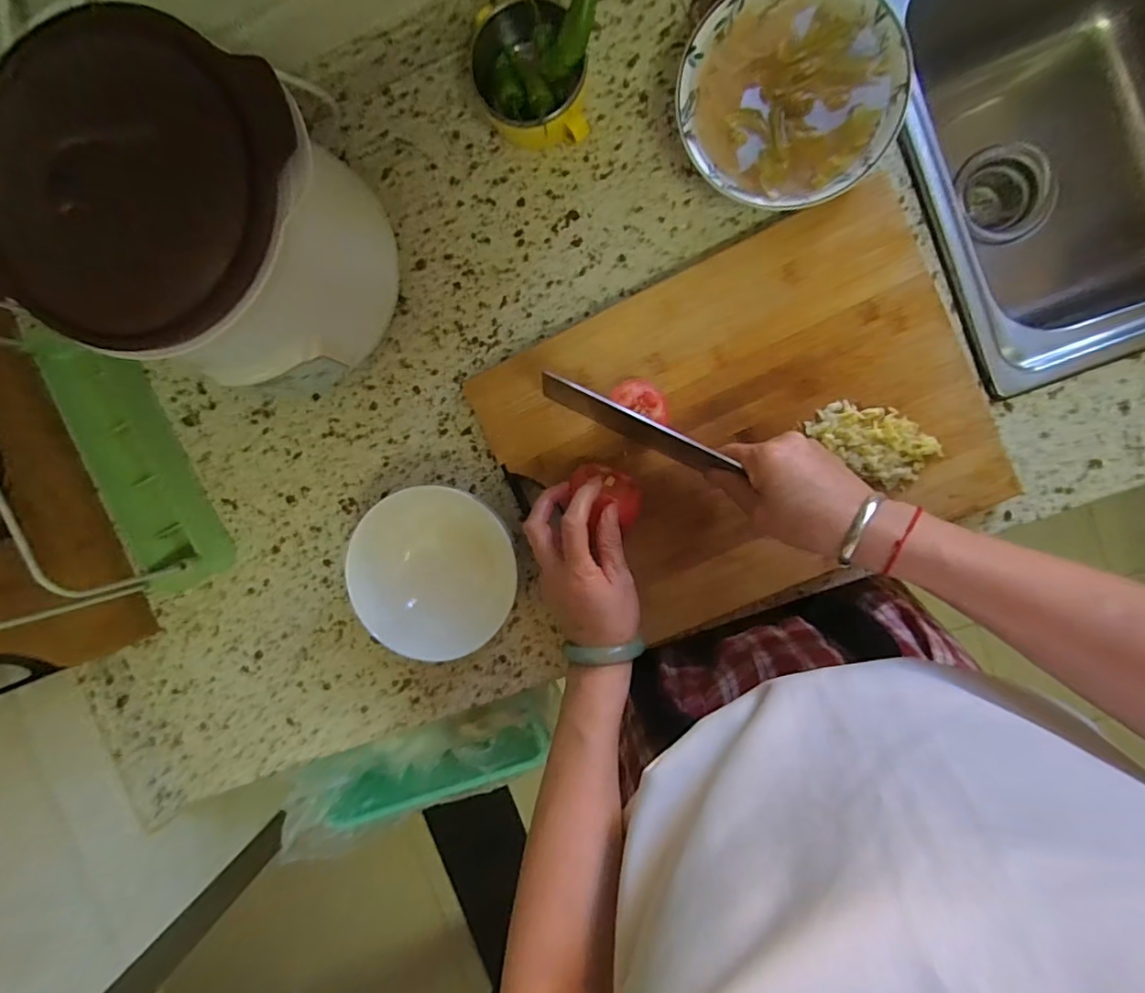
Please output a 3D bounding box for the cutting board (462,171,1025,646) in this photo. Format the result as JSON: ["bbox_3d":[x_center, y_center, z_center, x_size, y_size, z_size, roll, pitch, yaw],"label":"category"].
[{"bbox_3d":[0.149,-0.054,0.478,0.407,0.035,0.304,-27,92,8],"label":"cutting board"}]

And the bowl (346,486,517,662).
[{"bbox_3d":[-0.130,0.070,0.501,0.126,0.068,0.158,-30,91,8],"label":"bowl"}]

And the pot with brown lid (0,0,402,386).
[{"bbox_3d":[-0.256,-0.195,0.411,0.189,0.225,0.190,30,97,3],"label":"pot with brown lid"}]

